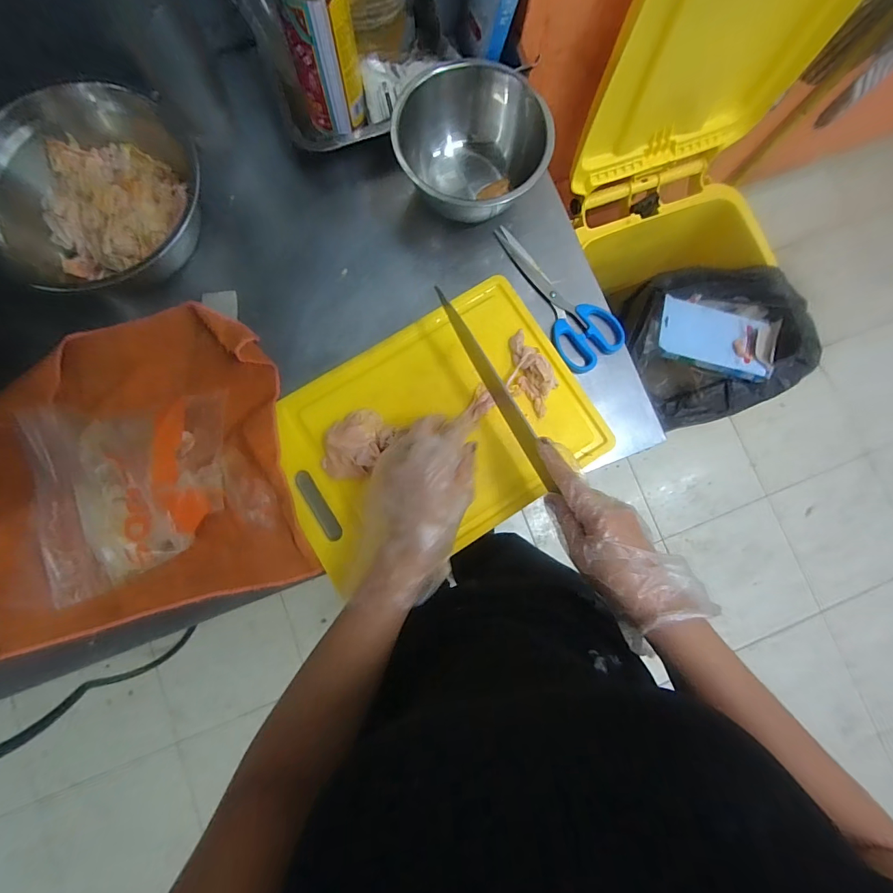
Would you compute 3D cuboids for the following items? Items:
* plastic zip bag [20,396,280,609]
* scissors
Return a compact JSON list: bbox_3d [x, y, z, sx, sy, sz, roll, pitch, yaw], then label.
[{"bbox_3d":[-0.294,0.043,0.383,0.212,0.093,0.195,-7,82,-4],"label":"plastic zip bag"},{"bbox_3d":[0.140,-0.188,0.478,0.081,0.010,0.196,-25,83,-6],"label":"scissors"}]

